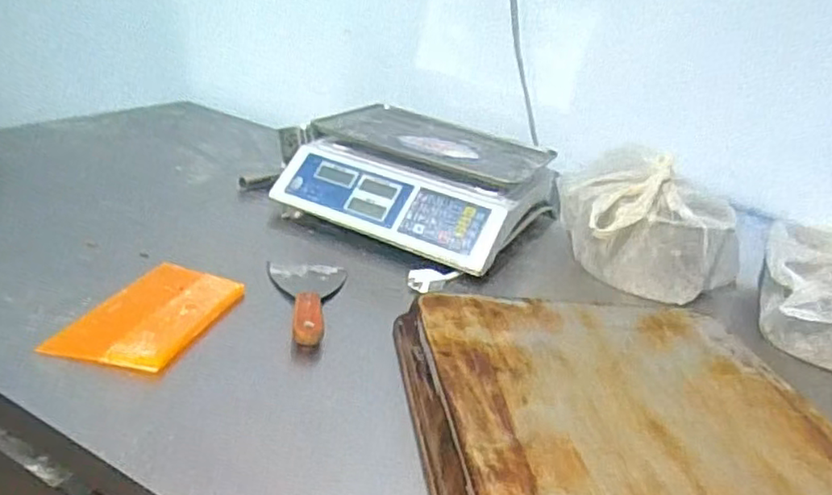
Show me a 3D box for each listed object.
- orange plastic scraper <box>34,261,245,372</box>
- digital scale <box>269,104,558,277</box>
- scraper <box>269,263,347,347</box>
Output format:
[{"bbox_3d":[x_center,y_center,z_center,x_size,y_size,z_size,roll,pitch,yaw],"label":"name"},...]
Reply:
[{"bbox_3d":[-0.262,0.067,0.644,0.115,0.012,0.184,13,25,8],"label":"orange plastic scraper"},{"bbox_3d":[0.015,-0.111,0.993,0.366,0.100,0.355,18,26,18],"label":"digital scale"},{"bbox_3d":[-0.117,0.054,0.708,0.089,0.022,0.184,3,25,-14],"label":"scraper"}]

